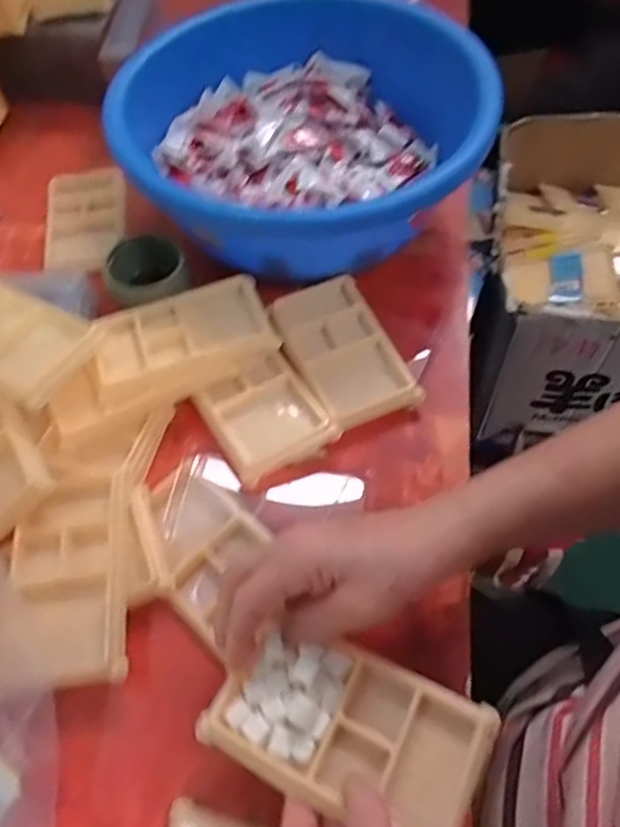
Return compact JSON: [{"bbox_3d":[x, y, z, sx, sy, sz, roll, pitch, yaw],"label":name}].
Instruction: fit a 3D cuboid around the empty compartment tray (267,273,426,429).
[{"bbox_3d":[0.024,-0.050,0.484,0.079,0.019,0.135,-22,60,-10],"label":"empty compartment tray"}]

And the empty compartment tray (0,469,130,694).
[{"bbox_3d":[-0.155,0.104,0.390,0.071,0.020,0.135,-9,59,-2],"label":"empty compartment tray"}]

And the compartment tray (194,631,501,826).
[{"bbox_3d":[0.020,0.162,0.311,0.136,0.018,0.076,20,62,15],"label":"compartment tray"}]

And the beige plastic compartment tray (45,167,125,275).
[{"bbox_3d":[-0.225,-0.195,0.601,0.081,0.013,0.115,-7,71,2],"label":"beige plastic compartment tray"}]

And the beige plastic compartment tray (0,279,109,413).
[{"bbox_3d":[-0.232,-0.061,0.462,0.132,0.017,0.082,25,63,17],"label":"beige plastic compartment tray"}]

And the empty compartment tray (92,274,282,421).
[{"bbox_3d":[-0.099,-0.056,0.469,0.139,0.026,0.083,-24,60,-11],"label":"empty compartment tray"}]

